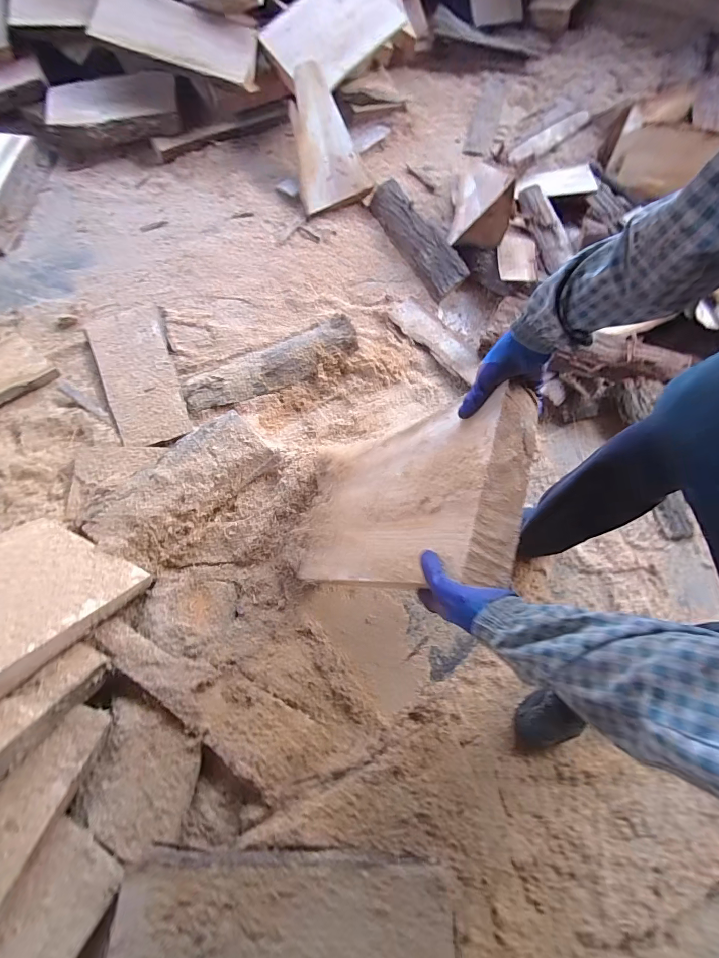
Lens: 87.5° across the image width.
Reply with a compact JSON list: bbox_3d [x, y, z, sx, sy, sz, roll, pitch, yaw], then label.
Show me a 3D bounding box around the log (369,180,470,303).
[{"bbox_3d":[0.178,-0.810,1.235,0.131,0.067,0.517,-27,74,-11],"label":"log"}]

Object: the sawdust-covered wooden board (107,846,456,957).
[{"bbox_3d":[-0.109,0.715,0.555,0.488,0.059,0.251,5,68,-2],"label":"sawdust-covered wooden board"}]

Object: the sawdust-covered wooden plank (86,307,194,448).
[{"bbox_3d":[-0.623,-0.301,1.060,0.199,0.030,0.477,-24,74,-10],"label":"sawdust-covered wooden plank"}]

